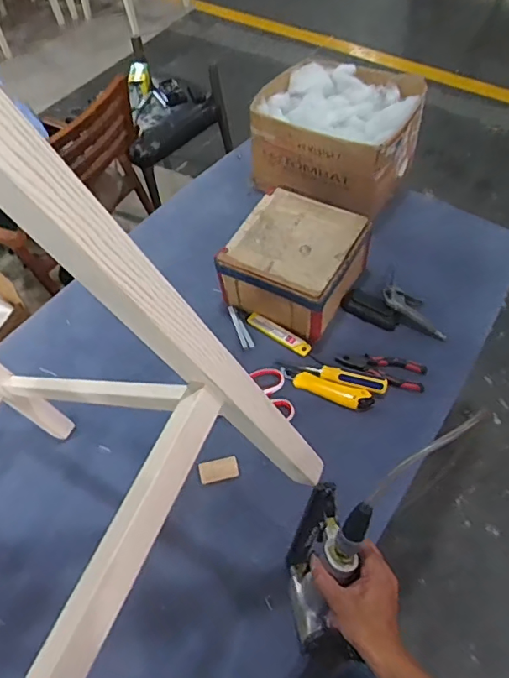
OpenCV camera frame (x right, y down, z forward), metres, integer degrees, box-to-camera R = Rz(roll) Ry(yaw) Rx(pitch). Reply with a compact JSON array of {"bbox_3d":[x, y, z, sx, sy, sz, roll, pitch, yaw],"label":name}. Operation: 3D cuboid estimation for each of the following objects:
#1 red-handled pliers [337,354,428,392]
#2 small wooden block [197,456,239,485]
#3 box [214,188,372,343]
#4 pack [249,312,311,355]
[{"bbox_3d":[0.222,0.051,0.869,0.153,0.014,0.062,12,57,12],"label":"red-handled pliers"},{"bbox_3d":[-0.057,0.209,0.792,0.061,0.005,0.036,-13,56,-5],"label":"small wooden block"},{"bbox_3d":[0.076,-0.141,0.931,0.210,0.130,0.206,25,61,19],"label":"box"},{"bbox_3d":[0.044,-0.011,0.915,0.134,0.012,0.025,33,64,23],"label":"pack"}]

